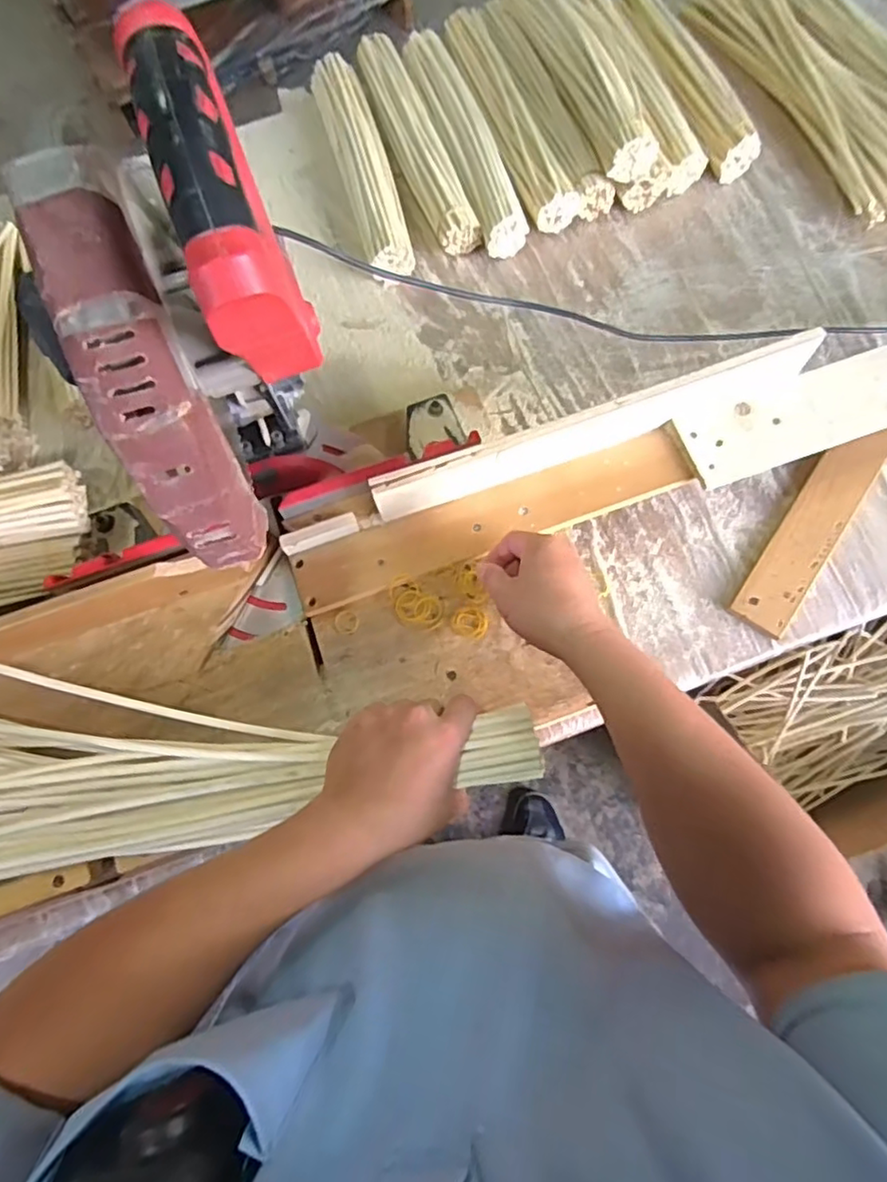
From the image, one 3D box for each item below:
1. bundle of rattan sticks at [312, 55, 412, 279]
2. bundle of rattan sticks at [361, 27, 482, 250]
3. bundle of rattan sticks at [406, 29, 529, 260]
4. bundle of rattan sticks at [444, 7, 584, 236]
[{"bbox_3d":[-0.113,-0.596,0.873,0.071,0.052,0.381,-15,73,-2],"label":"bundle of rattan sticks"},{"bbox_3d":[-0.044,-0.629,0.887,0.072,0.055,0.398,-19,73,-3],"label":"bundle of rattan sticks"},{"bbox_3d":[0.027,-0.634,0.882,0.064,0.058,0.397,-17,73,-3],"label":"bundle of rattan sticks"},{"bbox_3d":[0.081,-0.667,0.880,0.074,0.050,0.386,-22,74,-4],"label":"bundle of rattan sticks"}]

